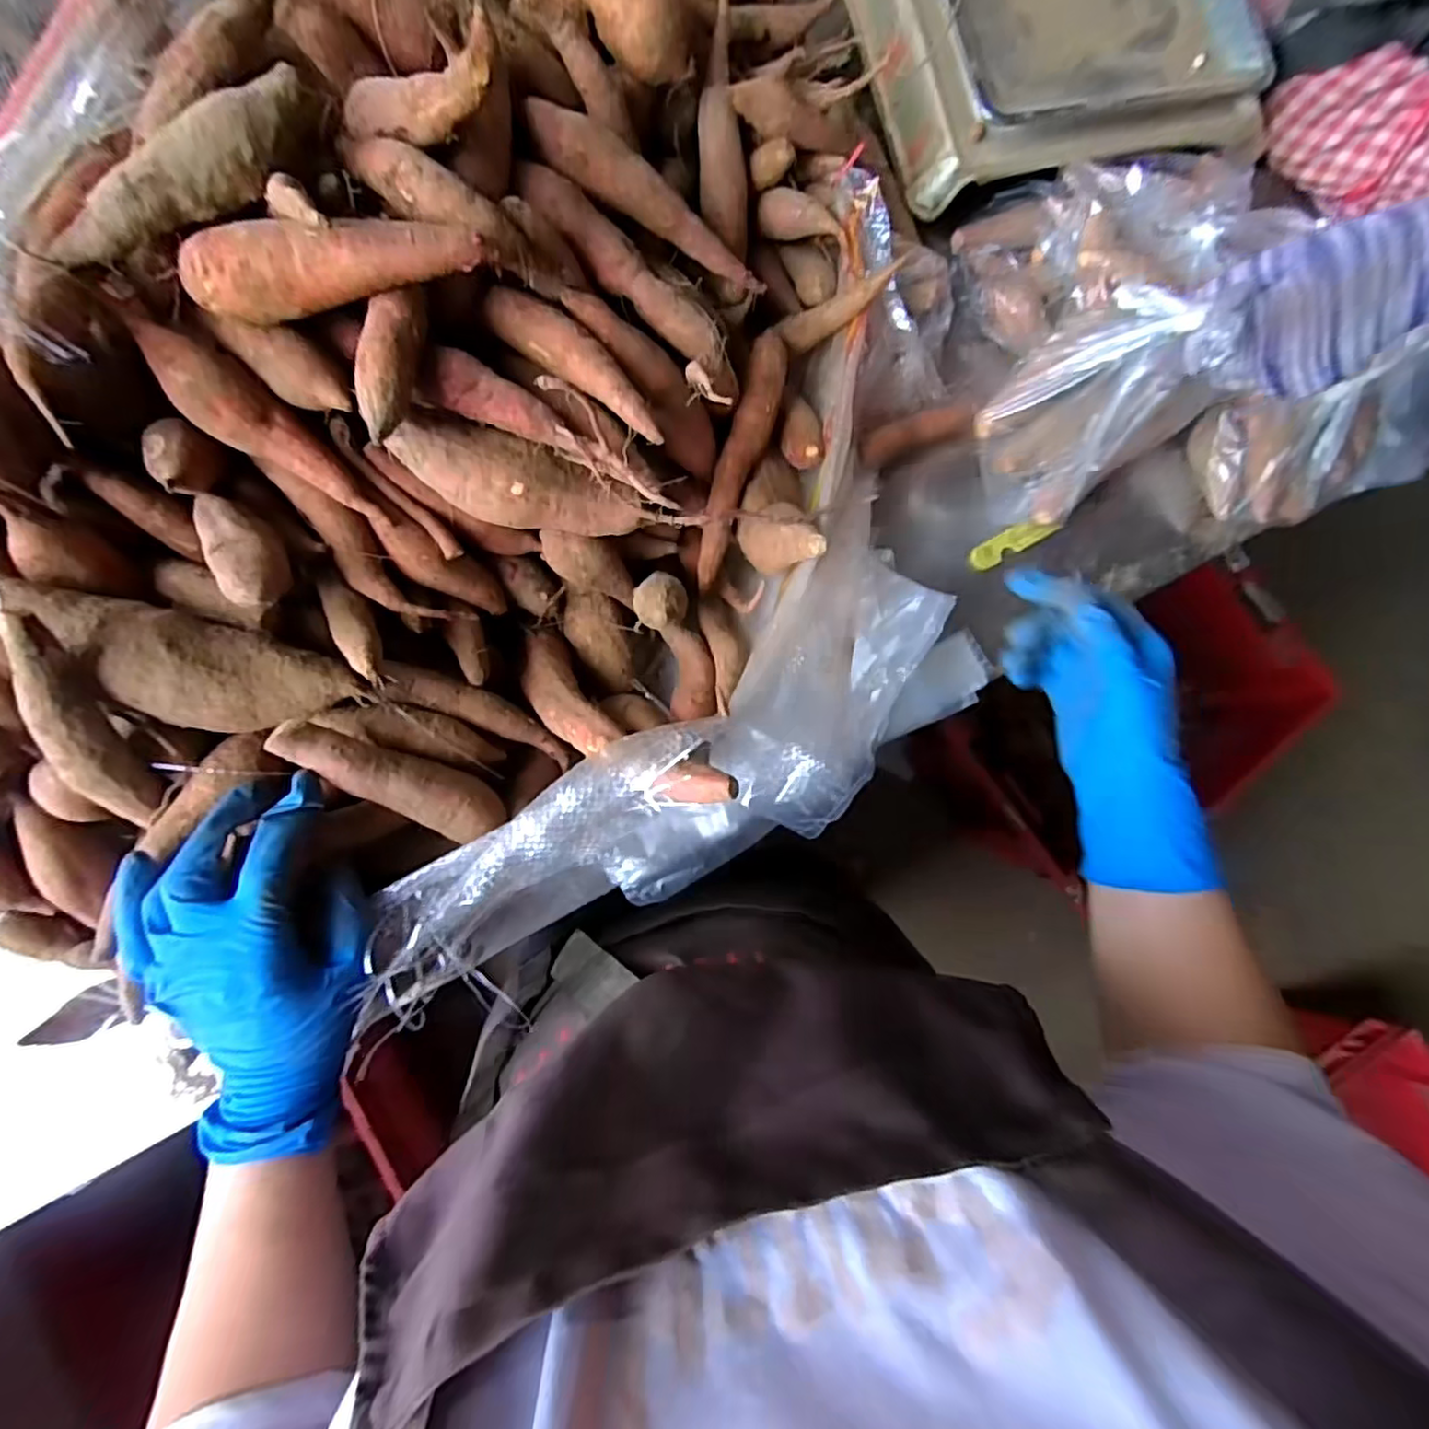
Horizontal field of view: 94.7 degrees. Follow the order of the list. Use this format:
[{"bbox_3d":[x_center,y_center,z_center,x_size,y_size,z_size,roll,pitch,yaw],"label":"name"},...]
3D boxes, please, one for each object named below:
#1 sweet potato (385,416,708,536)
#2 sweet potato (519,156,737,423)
[{"bbox_3d":[-0.095,-0.125,0.380,0.172,0.049,0.048,10,83,-20],"label":"sweet potato"},{"bbox_3d":[-0.047,-0.254,0.401,0.169,0.038,0.034,39,82,-23],"label":"sweet potato"}]

